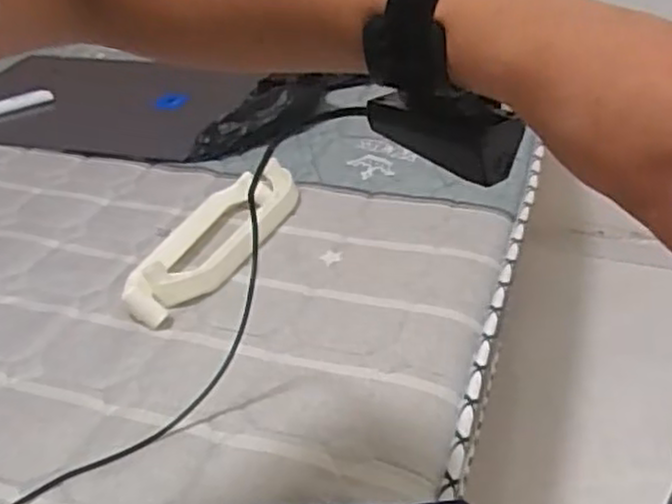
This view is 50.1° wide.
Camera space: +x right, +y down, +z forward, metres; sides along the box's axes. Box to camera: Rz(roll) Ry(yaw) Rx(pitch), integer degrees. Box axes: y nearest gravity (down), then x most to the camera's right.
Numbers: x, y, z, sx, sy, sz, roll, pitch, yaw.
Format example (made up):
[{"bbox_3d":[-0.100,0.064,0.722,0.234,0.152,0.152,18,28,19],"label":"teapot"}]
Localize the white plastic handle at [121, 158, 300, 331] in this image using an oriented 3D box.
[{"bbox_3d":[-0.139,-0.018,0.898,0.090,0.035,0.319,14,39,24],"label":"white plastic handle"}]

